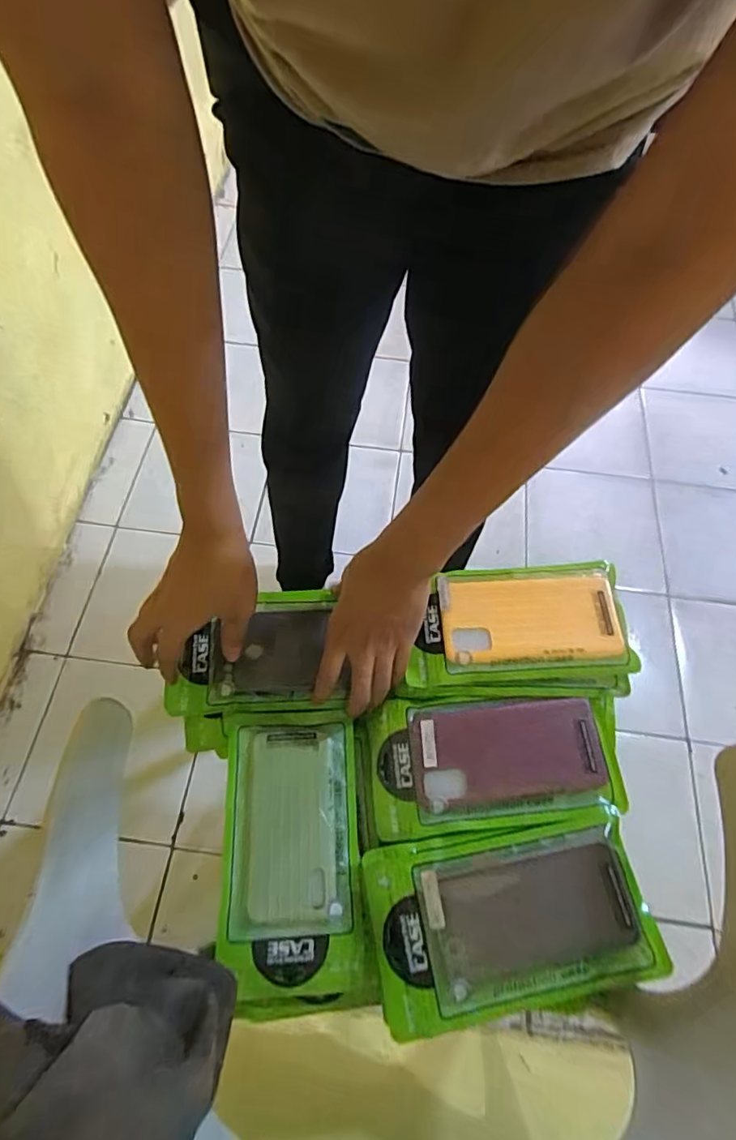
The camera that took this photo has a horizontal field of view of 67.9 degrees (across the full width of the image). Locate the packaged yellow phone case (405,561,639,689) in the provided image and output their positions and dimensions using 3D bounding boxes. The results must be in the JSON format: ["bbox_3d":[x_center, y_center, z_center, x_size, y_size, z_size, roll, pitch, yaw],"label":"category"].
[{"bbox_3d":[0.137,0.043,0.509,0.193,0.023,0.109,-2,62,-2],"label":"packaged yellow phone case"}]

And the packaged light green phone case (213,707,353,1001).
[{"bbox_3d":[-0.067,0.229,0.461,0.107,0.016,0.208,-2,62,-2],"label":"packaged light green phone case"}]

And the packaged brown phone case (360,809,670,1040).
[{"bbox_3d":[0.108,0.264,0.417,0.208,0.019,0.119,-7,63,-4],"label":"packaged brown phone case"}]

